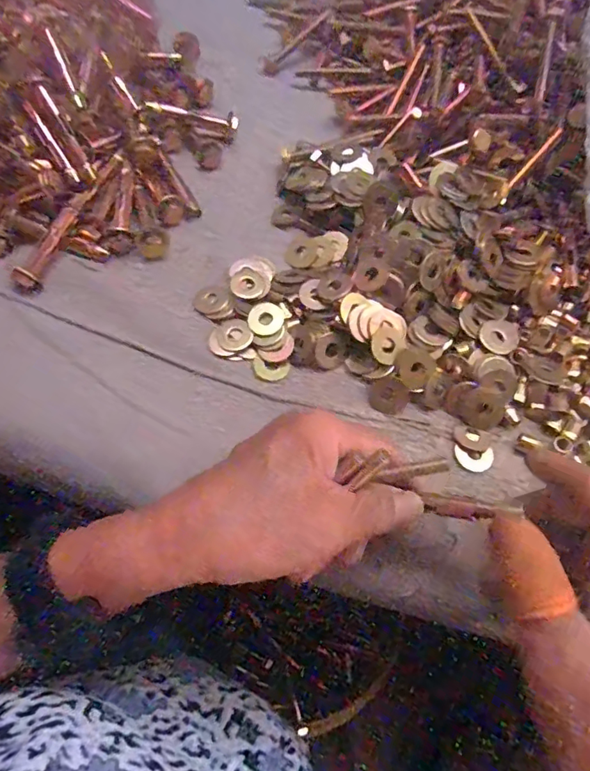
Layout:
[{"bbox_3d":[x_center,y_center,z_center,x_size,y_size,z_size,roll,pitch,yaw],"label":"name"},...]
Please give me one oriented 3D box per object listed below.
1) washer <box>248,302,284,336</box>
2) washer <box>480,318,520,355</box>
[{"bbox_3d":[-0.017,-0.040,0.294,0.020,0.004,0.021,-14,66,-8],"label":"washer"},{"bbox_3d":[0.118,-0.029,0.286,0.024,0.004,0.021,-34,70,-16],"label":"washer"}]

